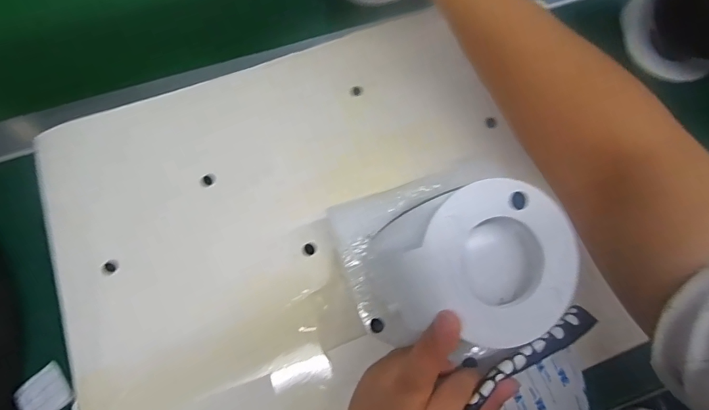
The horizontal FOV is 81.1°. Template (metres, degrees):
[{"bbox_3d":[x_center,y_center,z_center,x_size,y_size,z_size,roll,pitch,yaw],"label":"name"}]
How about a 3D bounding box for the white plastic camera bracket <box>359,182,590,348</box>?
[{"bbox_3d":[0.059,0.031,0.232,0.112,0.045,0.082,-1,89,-8],"label":"white plastic camera bracket"}]

